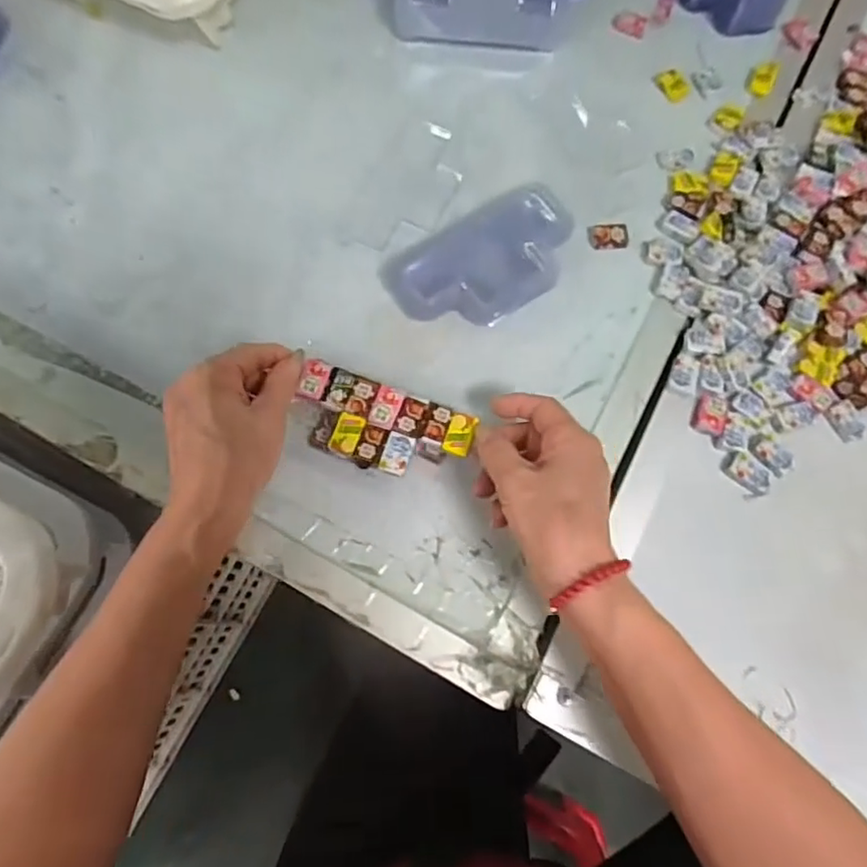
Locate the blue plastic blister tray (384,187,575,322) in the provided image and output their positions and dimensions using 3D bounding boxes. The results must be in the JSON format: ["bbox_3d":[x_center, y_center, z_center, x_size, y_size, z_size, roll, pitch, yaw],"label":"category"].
[{"bbox_3d":[0.042,-0.129,0.441,0.146,0.013,0.088,-33,75,-10],"label":"blue plastic blister tray"}]

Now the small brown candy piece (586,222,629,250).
[{"bbox_3d":[0.132,-0.149,0.453,0.028,0.009,0.022,-5,72,-1],"label":"small brown candy piece"}]

